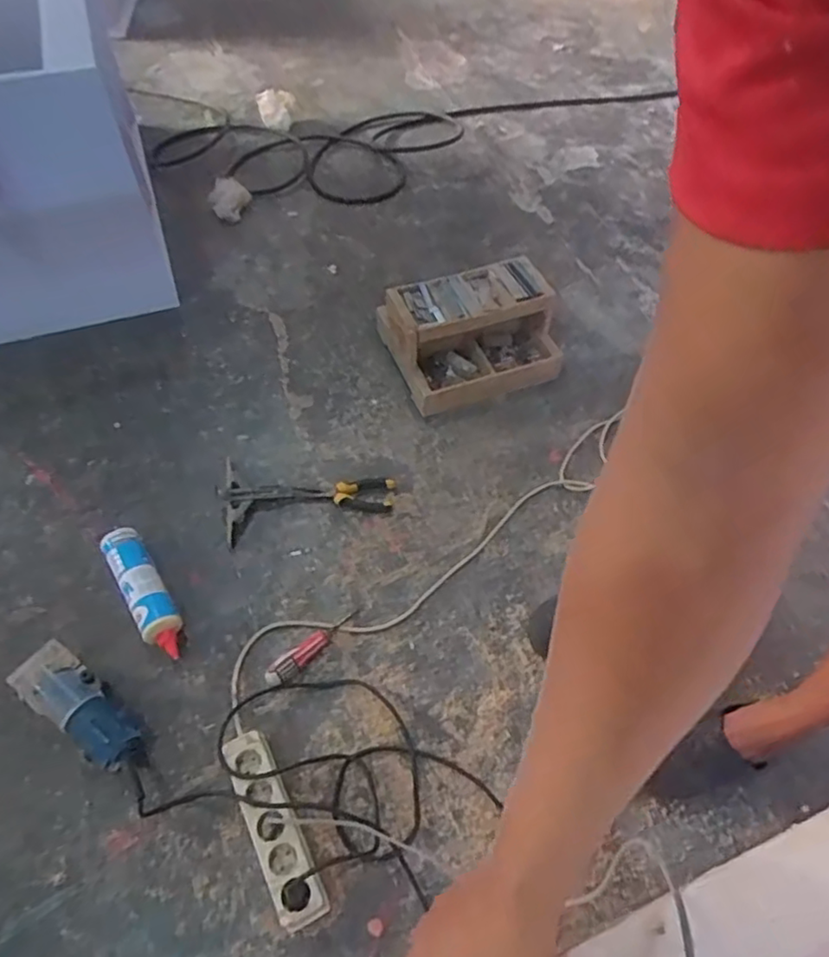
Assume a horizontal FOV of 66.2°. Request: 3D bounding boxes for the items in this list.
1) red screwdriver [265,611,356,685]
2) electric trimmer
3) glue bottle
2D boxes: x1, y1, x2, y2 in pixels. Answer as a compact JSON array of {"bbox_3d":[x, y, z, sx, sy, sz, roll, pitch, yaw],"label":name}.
[{"bbox_3d":[-0.170,0.275,1.053,0.031,0.036,0.177,37,62,23],"label":"red screwdriver"},{"bbox_3d":[-0.498,0.351,0.967,0.222,0.086,0.087,29,59,19],"label":"electric trimmer"},{"bbox_3d":[-0.464,0.192,1.093,0.065,0.057,0.256,-29,60,-20],"label":"glue bottle"}]

